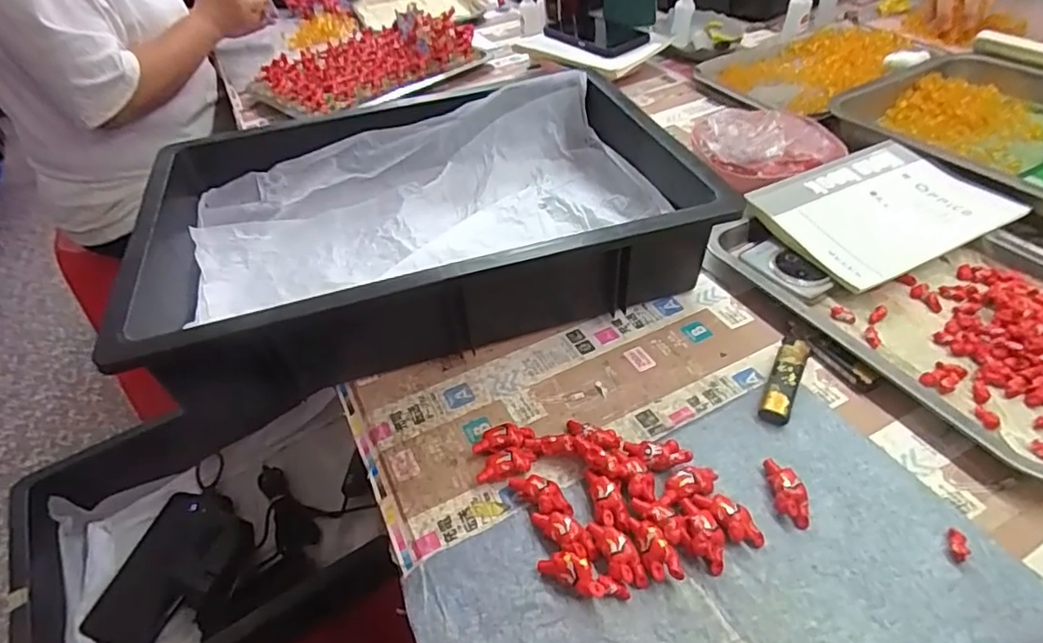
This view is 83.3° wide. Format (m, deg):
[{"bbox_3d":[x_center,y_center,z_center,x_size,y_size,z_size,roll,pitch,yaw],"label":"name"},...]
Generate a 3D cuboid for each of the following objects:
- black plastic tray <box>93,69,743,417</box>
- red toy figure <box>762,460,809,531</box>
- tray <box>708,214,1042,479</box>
[{"bbox_3d":[-0.090,-0.094,0.531,0.436,0.088,0.310,-15,43,-9],"label":"black plastic tray"},{"bbox_3d":[0.160,0.101,0.352,0.017,0.013,0.042,-3,42,4],"label":"red toy figure"},{"bbox_3d":[0.342,-0.027,0.472,0.243,0.024,0.308,-26,46,-20],"label":"tray"}]

